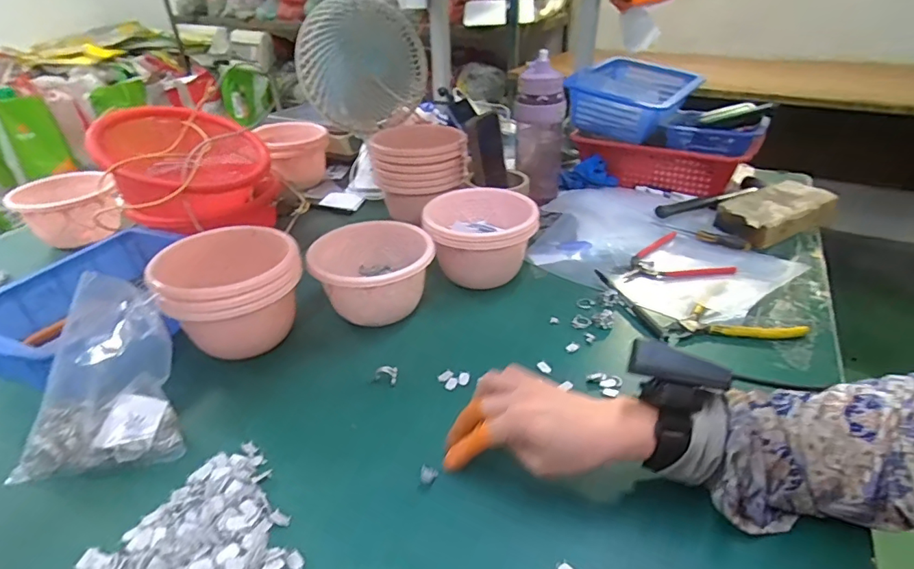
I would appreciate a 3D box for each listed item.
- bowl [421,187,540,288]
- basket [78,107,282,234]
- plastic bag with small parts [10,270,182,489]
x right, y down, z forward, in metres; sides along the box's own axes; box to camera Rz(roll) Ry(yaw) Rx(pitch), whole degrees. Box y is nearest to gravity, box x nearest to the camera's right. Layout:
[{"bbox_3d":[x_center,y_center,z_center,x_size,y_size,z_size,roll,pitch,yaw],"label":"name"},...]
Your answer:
[{"bbox_3d":[0.035,-0.063,0.681,0.146,0.088,0.144,4,32,10],"label":"bowl"},{"bbox_3d":[-0.393,-0.180,0.738,0.218,0.141,0.228,-16,32,-19],"label":"basket"},{"bbox_3d":[-0.326,0.082,0.451,0.131,0.125,0.113,-6,32,-6],"label":"plastic bag with small parts"}]

